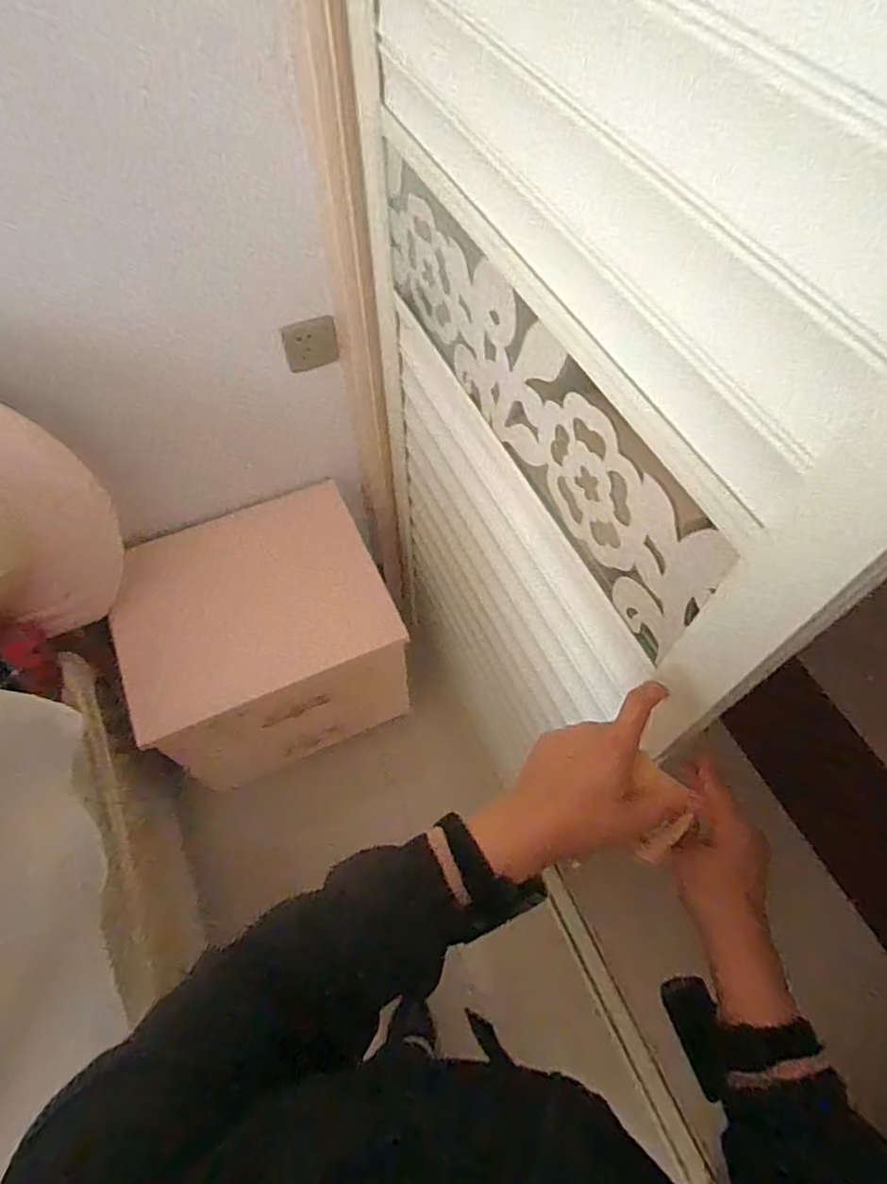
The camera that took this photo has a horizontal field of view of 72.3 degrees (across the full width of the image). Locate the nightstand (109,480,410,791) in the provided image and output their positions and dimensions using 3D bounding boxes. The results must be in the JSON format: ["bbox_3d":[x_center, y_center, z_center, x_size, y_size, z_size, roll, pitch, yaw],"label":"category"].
[{"bbox_3d":[-0.374,0.111,1.282,0.491,0.421,0.452,-24,63,-14],"label":"nightstand"}]

